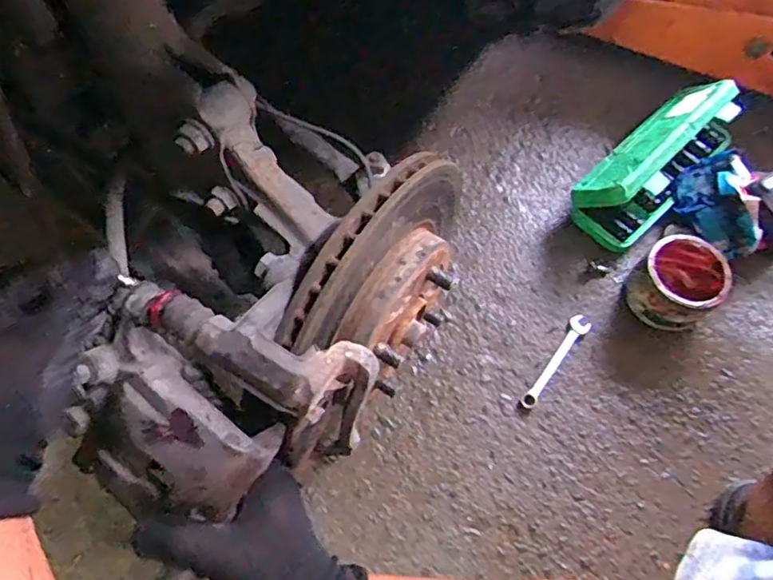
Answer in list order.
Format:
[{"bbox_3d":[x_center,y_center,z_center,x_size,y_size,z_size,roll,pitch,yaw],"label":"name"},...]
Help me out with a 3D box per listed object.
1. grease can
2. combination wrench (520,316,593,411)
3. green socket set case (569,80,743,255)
[{"bbox_3d":[0.374,-0.008,0.771,0.094,0.087,0.100,1,65,-2],"label":"grease can"},{"bbox_3d":[0.215,0.091,0.761,0.024,0.011,0.142,36,69,14],"label":"combination wrench"},{"bbox_3d":[0.385,-0.184,0.845,0.111,0.112,0.275,42,70,16],"label":"green socket set case"}]

